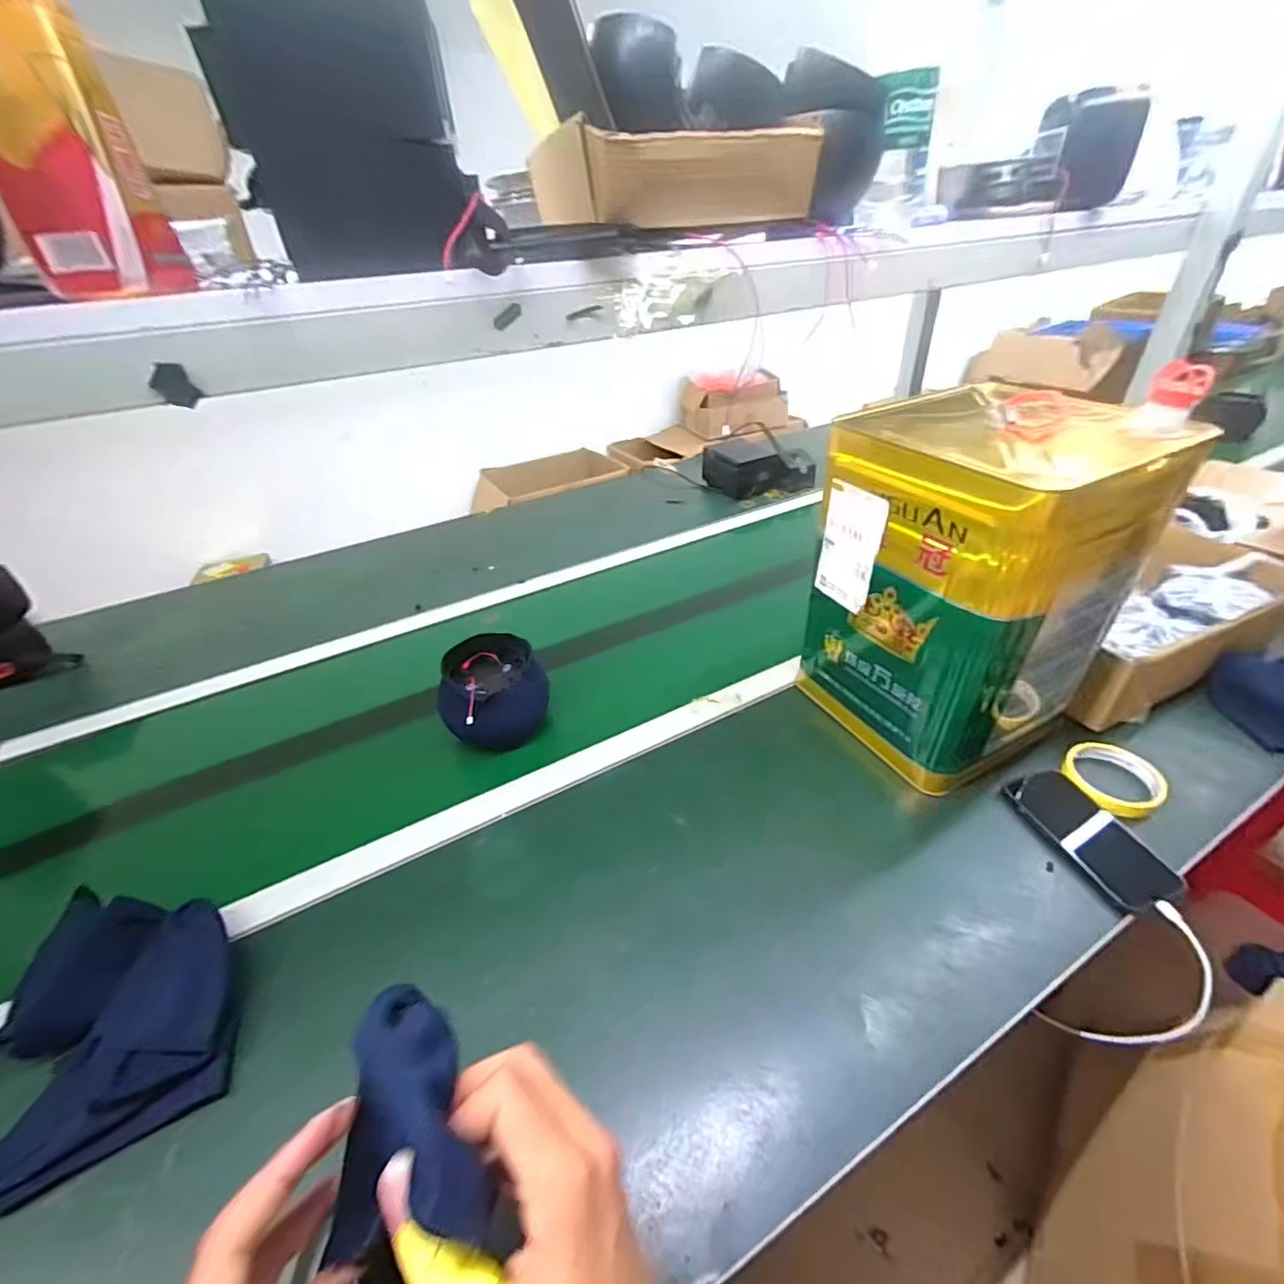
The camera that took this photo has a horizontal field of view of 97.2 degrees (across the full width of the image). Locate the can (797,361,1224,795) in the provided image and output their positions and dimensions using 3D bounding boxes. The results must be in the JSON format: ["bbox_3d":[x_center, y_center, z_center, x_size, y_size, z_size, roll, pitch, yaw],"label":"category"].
[{"bbox_3d":[0.341,-0.057,0.618,0.226,0.353,0.236,-21,39,-21],"label":"can"}]

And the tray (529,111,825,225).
[{"bbox_3d":[0.021,-0.422,0.524,0.210,0.061,0.194,-16,37,-15],"label":"tray"}]

